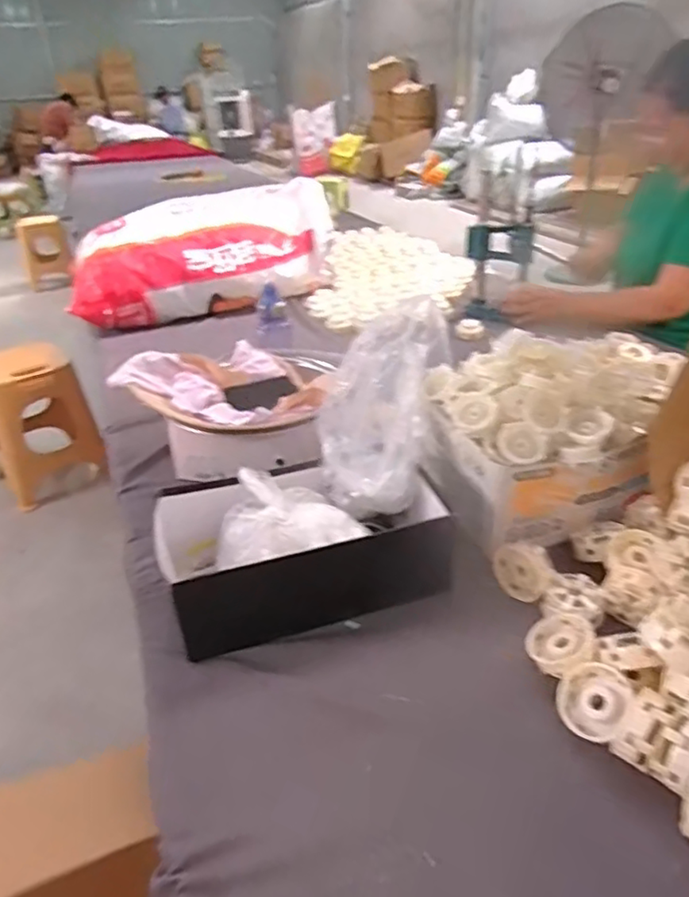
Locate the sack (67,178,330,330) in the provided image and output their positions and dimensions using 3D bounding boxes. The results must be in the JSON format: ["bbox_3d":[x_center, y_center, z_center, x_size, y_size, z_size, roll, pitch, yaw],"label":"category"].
[{"bbox_3d":[-0.368,-0.514,1.630,0.680,0.232,0.293,-17,33,-22],"label":"sack"}]

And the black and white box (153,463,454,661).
[{"bbox_3d":[-0.044,0.109,0.742,0.330,0.131,0.172,-12,32,-14],"label":"black and white box"}]

